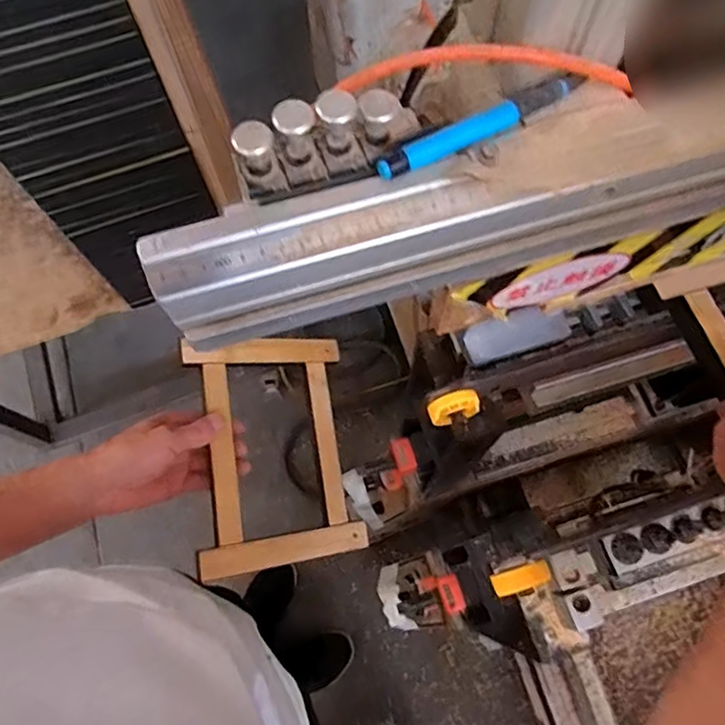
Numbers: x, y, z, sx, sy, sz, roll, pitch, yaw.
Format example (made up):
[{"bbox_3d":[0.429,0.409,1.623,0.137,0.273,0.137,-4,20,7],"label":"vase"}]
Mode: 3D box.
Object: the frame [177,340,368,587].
[{"bbox_3d":[-0.090,0.089,0.593,0.177,0.019,0.237,0,72,-34],"label":"frame"}]

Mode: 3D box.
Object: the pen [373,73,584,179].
[{"bbox_3d":[0.063,-0.123,0.290,0.123,0.011,0.012,-29,71,-9],"label":"pen"}]

